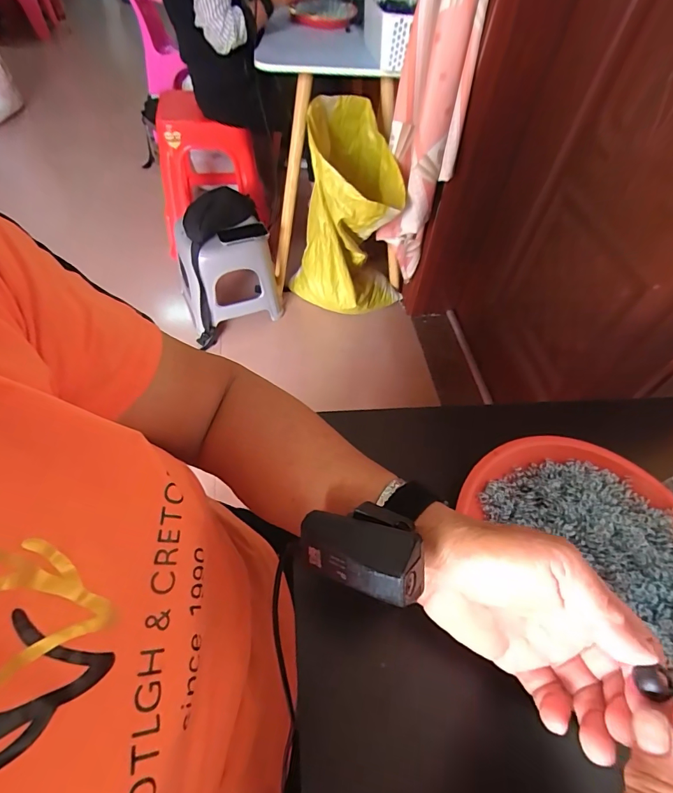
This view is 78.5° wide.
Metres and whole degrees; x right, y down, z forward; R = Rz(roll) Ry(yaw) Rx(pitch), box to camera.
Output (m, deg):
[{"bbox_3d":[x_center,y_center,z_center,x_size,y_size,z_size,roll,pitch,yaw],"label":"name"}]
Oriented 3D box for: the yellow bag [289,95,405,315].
[{"bbox_3d":[0.041,-0.540,1.329,0.394,0.628,0.338,7,55,1],"label":"yellow bag"}]

